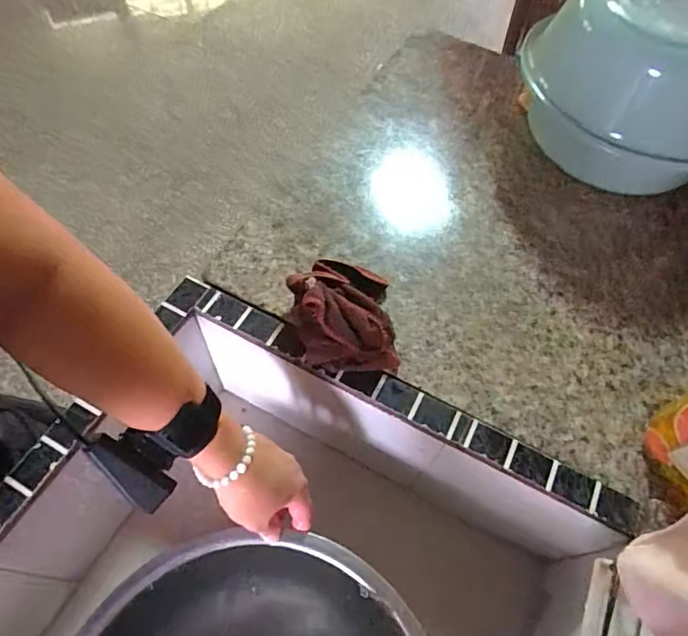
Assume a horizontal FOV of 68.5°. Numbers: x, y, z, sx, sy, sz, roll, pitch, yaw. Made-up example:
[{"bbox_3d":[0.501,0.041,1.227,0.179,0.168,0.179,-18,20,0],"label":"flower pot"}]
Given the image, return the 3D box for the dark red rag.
[{"bbox_3d":[-0.002,-0.010,0.520,0.103,0.063,0.124,-3,60,-5],"label":"dark red rag"}]

